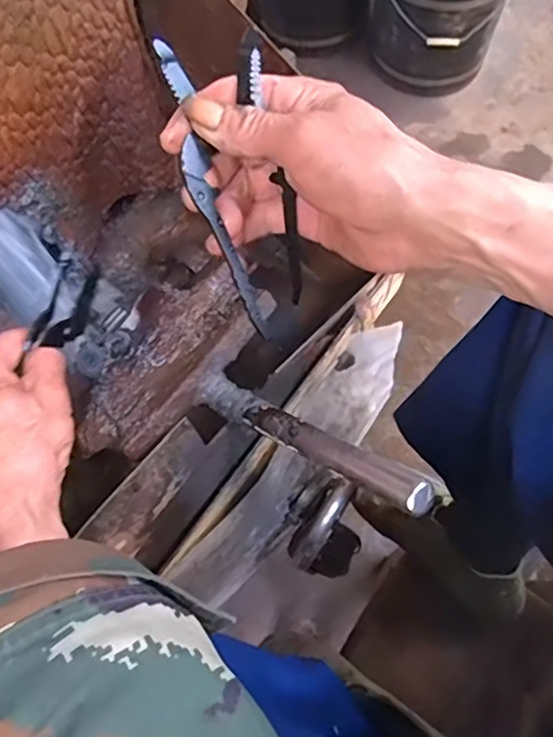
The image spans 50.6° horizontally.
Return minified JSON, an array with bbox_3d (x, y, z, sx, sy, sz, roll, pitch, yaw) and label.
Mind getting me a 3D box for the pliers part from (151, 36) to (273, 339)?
[{"bbox_3d":[-0.033,-0.086,0.299,0.019,0.013,0.152,-21,104,-6],"label":"pliers part"}]

